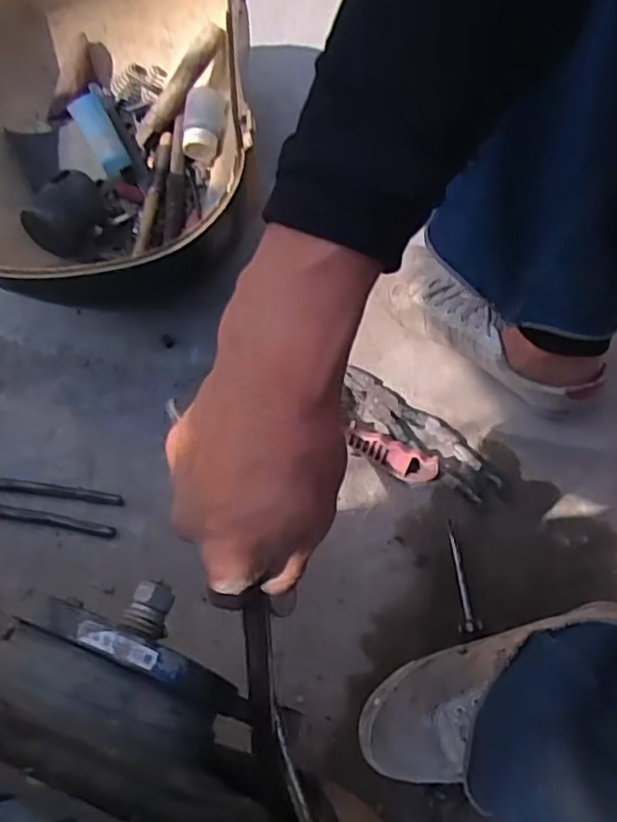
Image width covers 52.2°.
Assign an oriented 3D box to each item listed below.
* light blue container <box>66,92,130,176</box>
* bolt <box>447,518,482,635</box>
[{"bbox_3d":[-0.228,-0.306,0.694,0.035,0.025,0.099,-29,74,-14],"label":"light blue container"},{"bbox_3d":[0.145,0.154,0.596,0.018,0.008,0.103,-2,67,-3],"label":"bolt"}]

